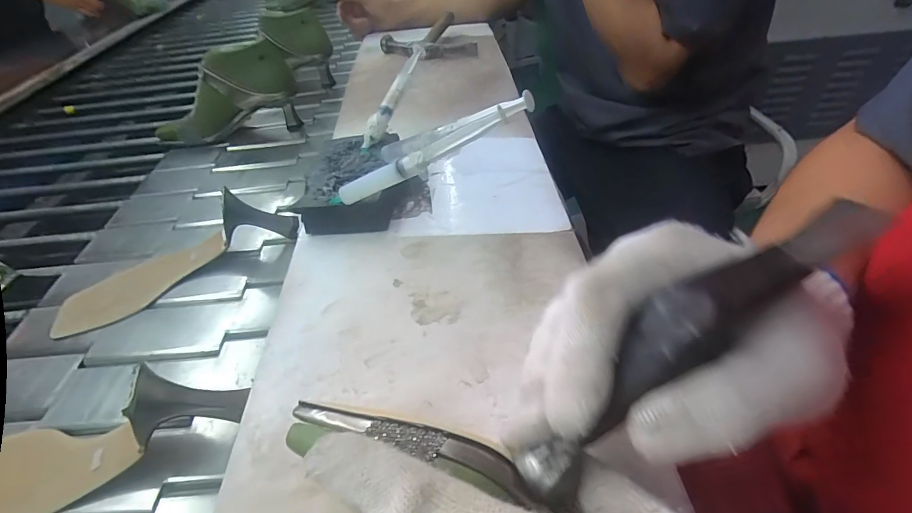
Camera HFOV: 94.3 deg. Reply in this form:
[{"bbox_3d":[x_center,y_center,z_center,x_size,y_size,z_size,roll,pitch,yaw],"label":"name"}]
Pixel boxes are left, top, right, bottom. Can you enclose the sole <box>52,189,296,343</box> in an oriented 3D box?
[{"bbox_3d":[-0.298,-0.013,0.439,0.237,0.068,0.076,-28,47,-22],"label":"sole"}]

